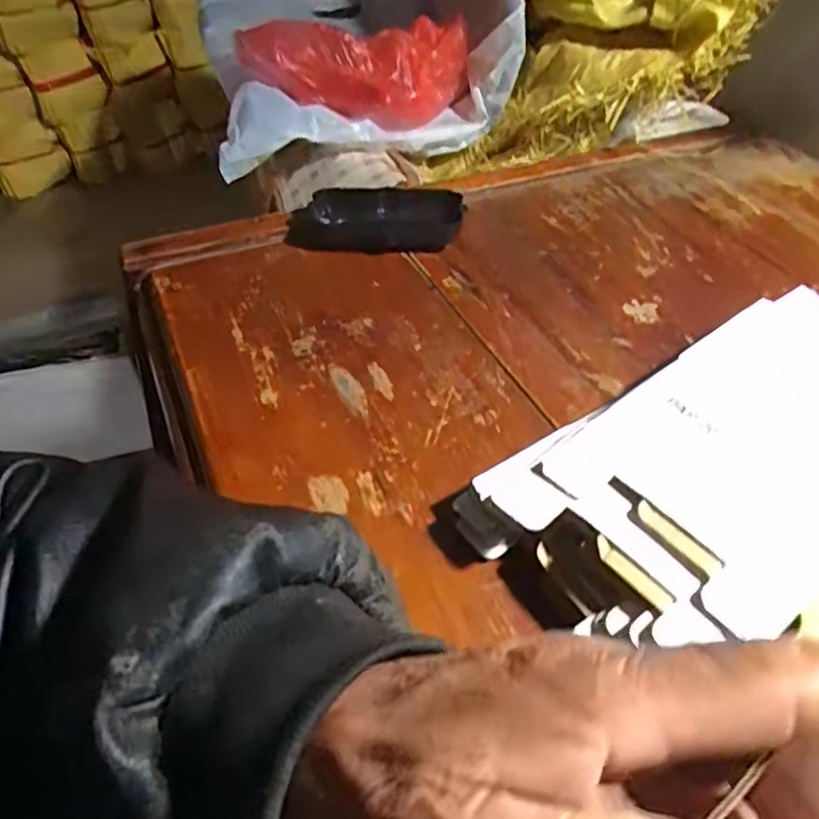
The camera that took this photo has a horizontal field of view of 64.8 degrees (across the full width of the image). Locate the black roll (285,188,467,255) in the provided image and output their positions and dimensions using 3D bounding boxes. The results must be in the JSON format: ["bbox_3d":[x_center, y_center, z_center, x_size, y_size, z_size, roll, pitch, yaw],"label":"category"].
[{"bbox_3d":[-0.025,-0.144,0.483,0.125,0.027,0.058,2,47,0],"label":"black roll"}]

